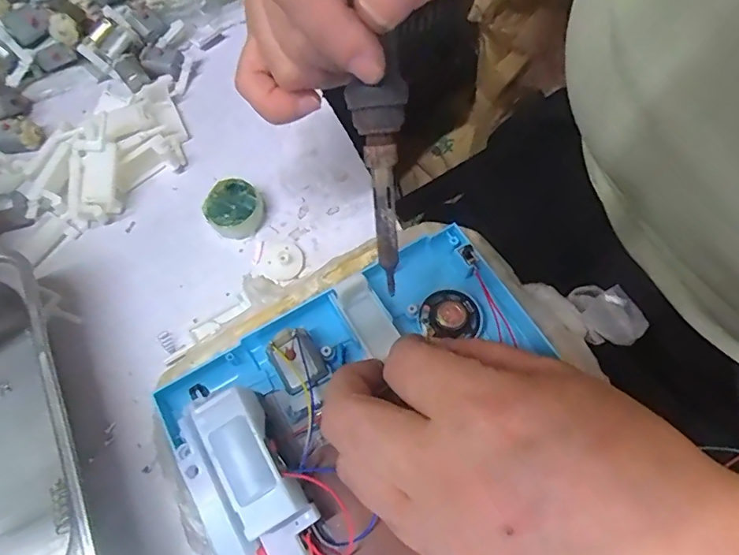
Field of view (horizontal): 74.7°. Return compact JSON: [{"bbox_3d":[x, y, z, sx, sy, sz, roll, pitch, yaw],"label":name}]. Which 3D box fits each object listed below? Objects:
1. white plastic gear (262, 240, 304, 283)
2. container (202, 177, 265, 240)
[{"bbox_3d":[-0.051,-0.010,0.282,0.023,0.006,0.024,-1,66,1],"label":"white plastic gear"},{"bbox_3d":[-0.081,-0.041,0.290,0.032,0.017,0.031,-1,66,1],"label":"container"}]

